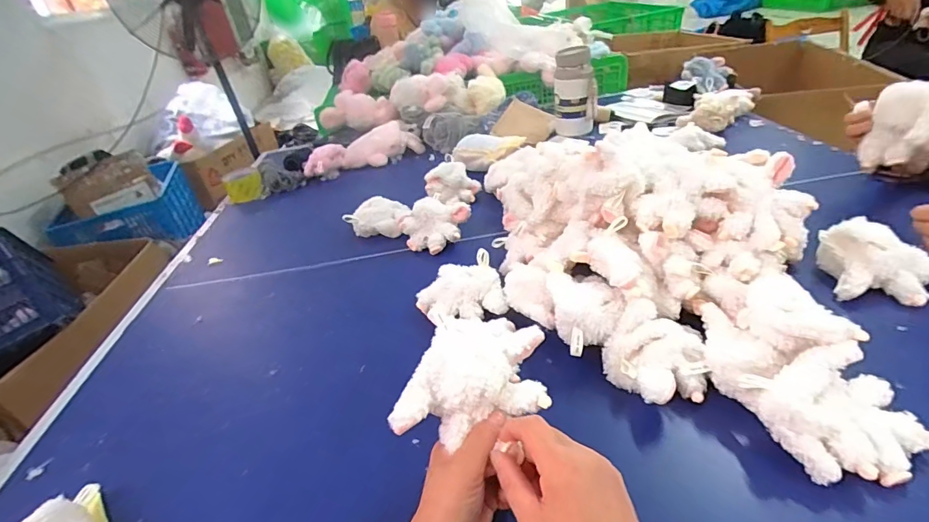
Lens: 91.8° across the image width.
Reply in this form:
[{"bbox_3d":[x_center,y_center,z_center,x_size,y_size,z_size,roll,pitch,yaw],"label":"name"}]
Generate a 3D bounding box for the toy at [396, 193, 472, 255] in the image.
[{"bbox_3d":[-0.053,-0.065,0.806,0.100,0.064,0.089,15,41,32],"label":"toy"}]

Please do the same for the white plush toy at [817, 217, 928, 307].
[{"bbox_3d":[0.516,0.003,0.568,0.111,0.059,0.119,-33,40,-30],"label":"white plush toy"}]

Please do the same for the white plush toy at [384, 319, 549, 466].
[{"bbox_3d":[0.012,0.101,0.395,0.114,0.058,0.115,5,36,18],"label":"white plush toy"}]

